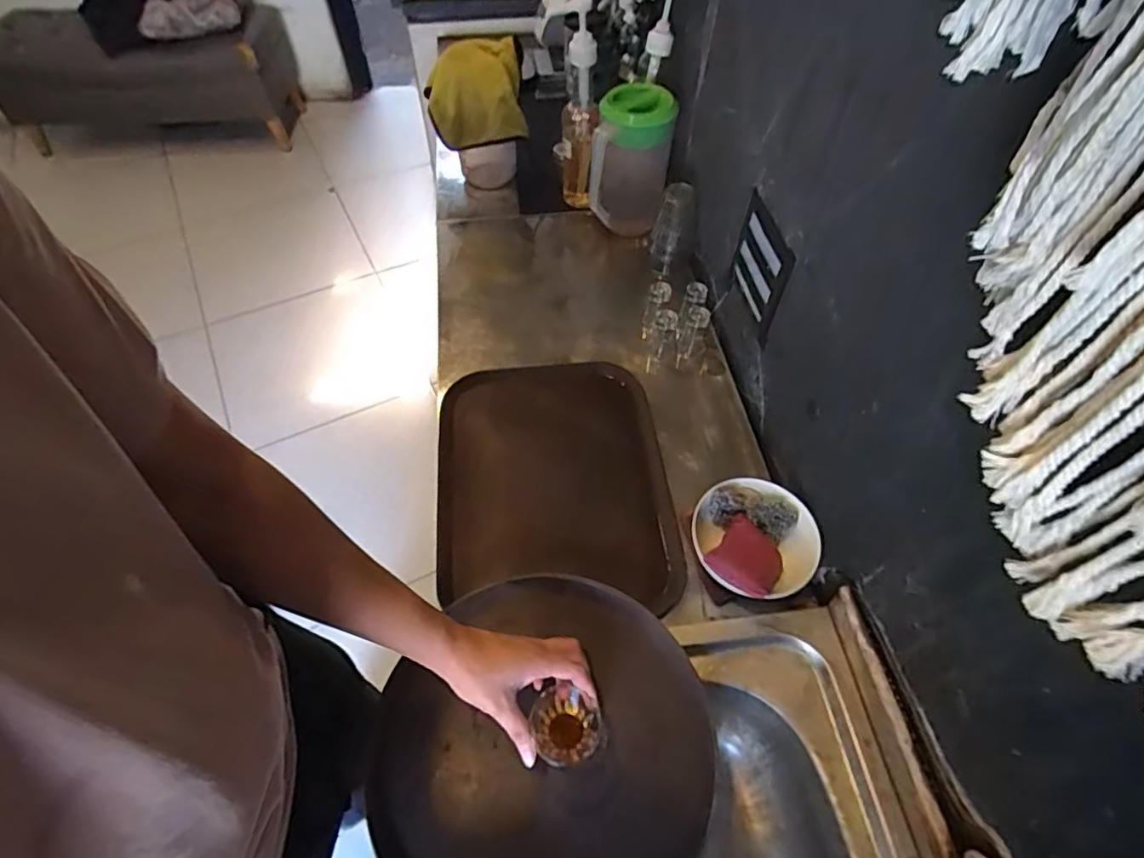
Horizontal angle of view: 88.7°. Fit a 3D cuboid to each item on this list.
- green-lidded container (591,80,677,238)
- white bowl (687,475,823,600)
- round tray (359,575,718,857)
[{"bbox_3d":[0.100,-0.463,1.031,0.134,0.221,0.117,10,55,6],"label":"green-lidded container"},{"bbox_3d":[0.224,0.132,0.702,0.143,0.048,0.146,0,55,0],"label":"white bowl"},{"bbox_3d":[-0.028,0.320,0.592,0.331,0.030,0.330,0,55,0],"label":"round tray"}]

